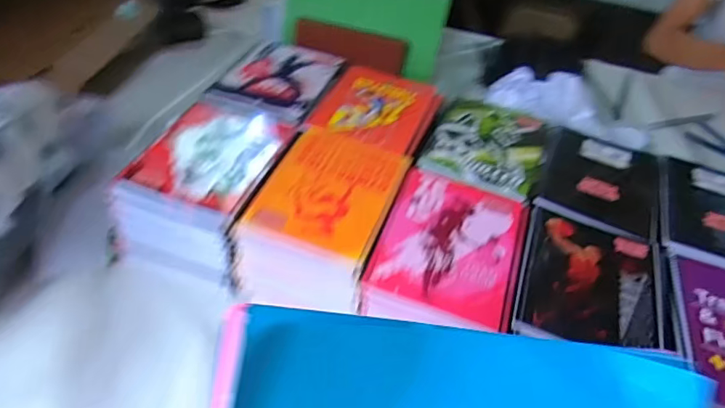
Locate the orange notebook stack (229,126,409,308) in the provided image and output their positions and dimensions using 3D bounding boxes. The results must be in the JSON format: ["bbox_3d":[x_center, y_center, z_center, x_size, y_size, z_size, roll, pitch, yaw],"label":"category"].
[{"bbox_3d":[-0.046,0.018,0.653,0.156,0.094,0.217,16,46,10],"label":"orange notebook stack"}]

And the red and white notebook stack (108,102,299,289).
[{"bbox_3d":[-0.201,-0.023,0.677,0.165,0.102,0.219,15,45,9],"label":"red and white notebook stack"}]

